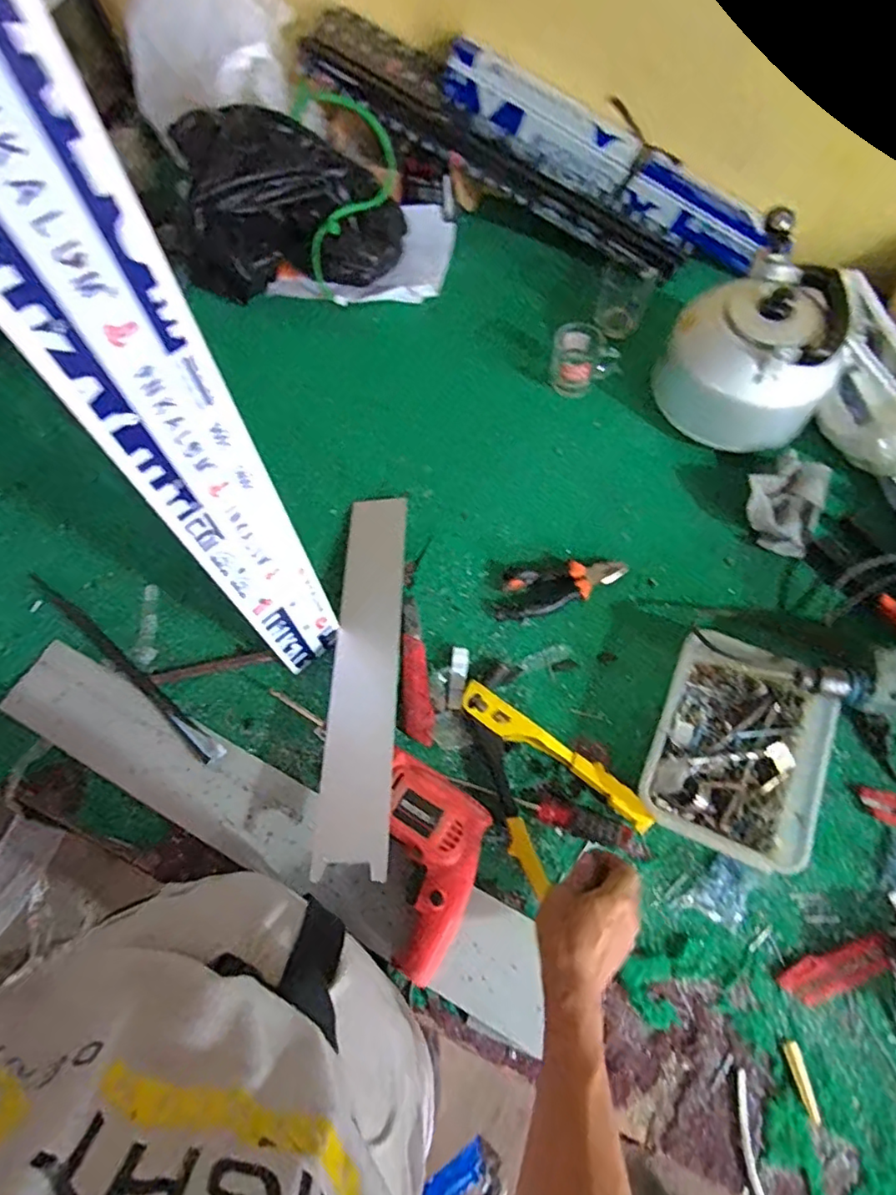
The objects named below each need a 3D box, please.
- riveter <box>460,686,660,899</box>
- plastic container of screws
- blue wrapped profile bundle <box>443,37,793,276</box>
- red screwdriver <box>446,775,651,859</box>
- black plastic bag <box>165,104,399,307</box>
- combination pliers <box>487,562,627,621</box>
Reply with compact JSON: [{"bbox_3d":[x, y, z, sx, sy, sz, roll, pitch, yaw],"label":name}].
[{"bbox_3d":[0.105,0.185,0.649,0.142,0.026,0.219,-26,69,-7],"label":"riveter"},{"bbox_3d":[0.315,0.162,0.632,0.165,0.049,0.211,22,71,11],"label":"plastic container of screws"},{"bbox_3d":[0.257,-0.672,0.902,0.576,0.071,0.068,26,71,-6],"label":"blue wrapped profile bundle"},{"bbox_3d":[0.111,0.234,0.634,0.223,0.024,0.026,18,70,9],"label":"red screwdriver"},{"bbox_3d":[-0.243,-0.605,0.888,0.346,0.203,0.195,-31,70,-9],"label":"black plastic bag"},{"bbox_3d":[0.142,-0.011,0.754,0.179,0.016,0.063,-6,68,0],"label":"combination pliers"}]

